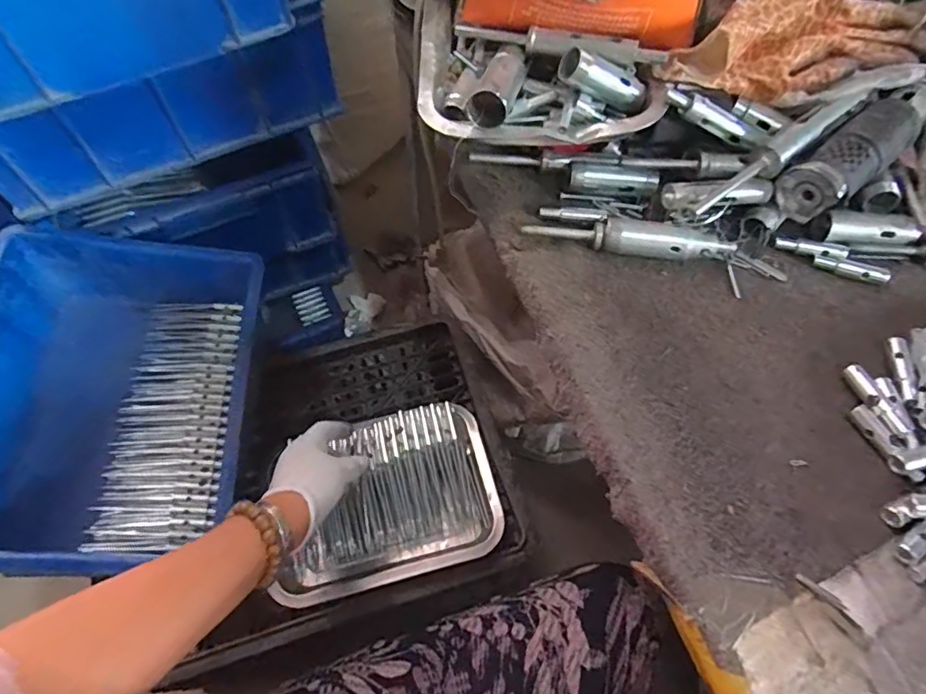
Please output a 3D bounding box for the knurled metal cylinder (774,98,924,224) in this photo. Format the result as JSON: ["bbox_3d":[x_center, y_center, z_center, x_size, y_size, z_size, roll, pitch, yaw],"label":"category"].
[{"bbox_3d":[0.282,-0.138,0.398,0.114,0.039,0.043,-39,67,-7],"label":"knurled metal cylinder"}]

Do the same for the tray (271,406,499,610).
[{"bbox_3d":[-0.086,0.170,0.608,0.244,0.040,0.169,-14,77,-7],"label":"tray"}]

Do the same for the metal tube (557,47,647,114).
[{"bbox_3d":[0.104,-0.194,0.400,0.071,0.023,0.018,11,56,-28],"label":"metal tube"}]

